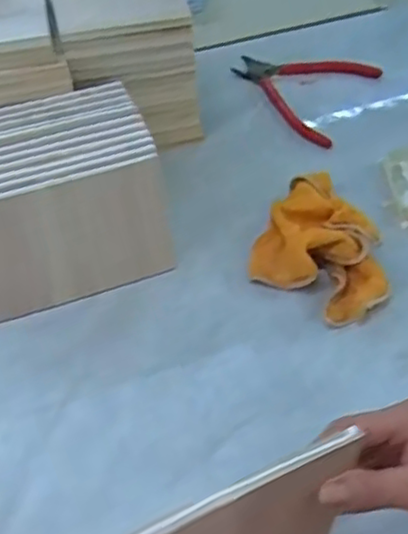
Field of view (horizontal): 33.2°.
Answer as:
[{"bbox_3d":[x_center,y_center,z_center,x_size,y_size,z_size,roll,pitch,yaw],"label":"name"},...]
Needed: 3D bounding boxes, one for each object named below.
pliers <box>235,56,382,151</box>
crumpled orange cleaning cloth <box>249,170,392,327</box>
[{"bbox_3d":[0.094,-0.188,0.696,0.133,0.010,0.132,24,57,16],"label":"pliers"},{"bbox_3d":[0.101,-0.020,0.556,0.118,0.041,0.110,31,60,20],"label":"crumpled orange cleaning cloth"}]

